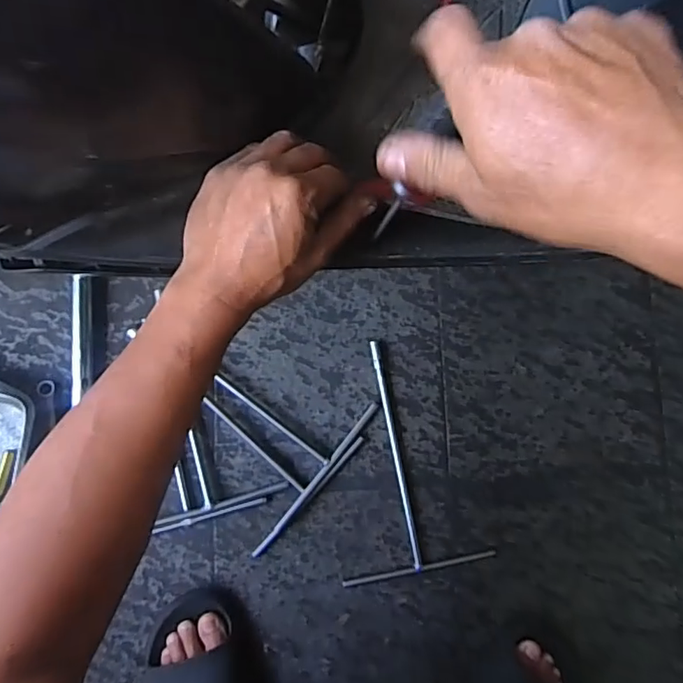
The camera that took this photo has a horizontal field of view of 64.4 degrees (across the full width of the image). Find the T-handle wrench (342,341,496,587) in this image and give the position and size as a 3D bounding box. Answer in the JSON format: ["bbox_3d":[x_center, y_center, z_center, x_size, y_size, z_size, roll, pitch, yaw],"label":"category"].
[{"bbox_3d":[0.074,0.145,0.690,0.183,0.009,0.291,-10,85,-5],"label":"T-handle wrench"}]

